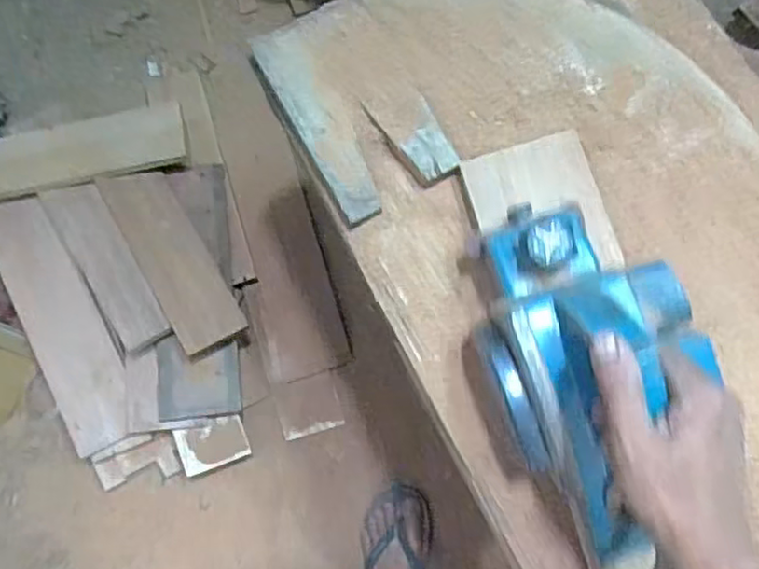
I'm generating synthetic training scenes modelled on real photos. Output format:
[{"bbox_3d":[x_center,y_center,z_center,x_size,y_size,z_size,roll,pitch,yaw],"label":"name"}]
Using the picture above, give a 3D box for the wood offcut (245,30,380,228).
[{"bbox_3d":[-0.056,-0.146,0.607,0.050,0.018,0.198,-28,78,-1],"label":"wood offcut"}]

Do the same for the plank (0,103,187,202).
[{"bbox_3d":[-0.543,-0.216,1.132,0.428,0.032,0.112,-10,78,2],"label":"plank"}]

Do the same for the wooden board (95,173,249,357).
[{"bbox_3d":[-0.338,-0.047,1.104,0.106,0.028,0.335,-24,72,-26],"label":"wooden board"}]

